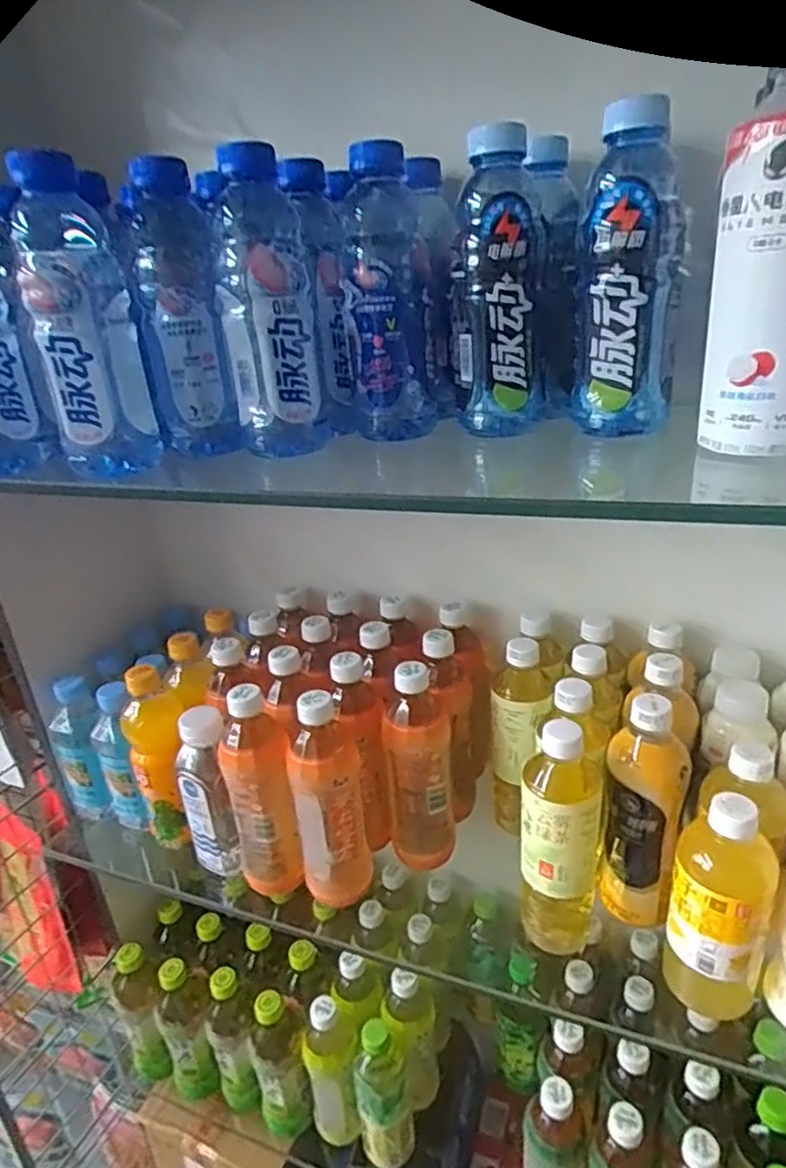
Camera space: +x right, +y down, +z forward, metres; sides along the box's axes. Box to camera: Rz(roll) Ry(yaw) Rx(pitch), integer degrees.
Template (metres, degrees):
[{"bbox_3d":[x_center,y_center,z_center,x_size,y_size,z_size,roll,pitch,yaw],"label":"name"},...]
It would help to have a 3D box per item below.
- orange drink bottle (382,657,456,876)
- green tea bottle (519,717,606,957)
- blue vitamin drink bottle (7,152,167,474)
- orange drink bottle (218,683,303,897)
[{"bbox_3d":[0.025,0.176,0.627,0.064,0.213,0.058,-6,24,-1],"label":"orange drink bottle"},{"bbox_3d":[0.139,0.213,0.535,0.063,0.218,0.062,2,25,18],"label":"green tea bottle"},{"bbox_3d":[-0.217,-0.178,0.459,0.067,0.201,0.061,-14,25,-19],"label":"blue vitamin drink bottle"},{"bbox_3d":[-0.126,0.191,0.612,0.055,0.211,0.061,-10,24,-10],"label":"orange drink bottle"}]

